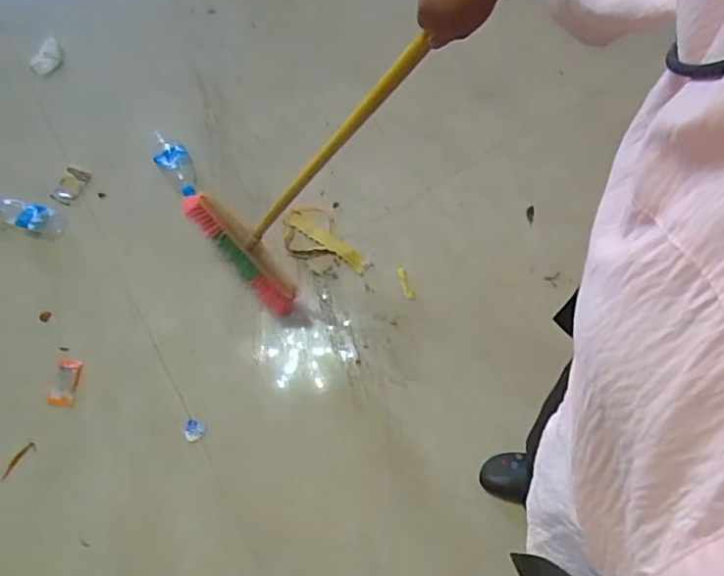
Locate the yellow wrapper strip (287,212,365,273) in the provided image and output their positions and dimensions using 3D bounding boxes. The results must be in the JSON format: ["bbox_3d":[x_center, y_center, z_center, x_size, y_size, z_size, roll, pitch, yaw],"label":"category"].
[{"bbox_3d":[-0.092,-0.129,1.479,0.259,0.016,0.046,37,76,16],"label":"yellow wrapper strip"}]

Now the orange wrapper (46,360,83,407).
[{"bbox_3d":[-0.732,0.234,1.361,0.058,0.009,0.115,12,64,-23],"label":"orange wrapper"}]

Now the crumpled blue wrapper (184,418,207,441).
[{"bbox_3d":[-0.398,0.339,1.304,0.046,0.019,0.046,-1,67,3],"label":"crumpled blue wrapper"}]

